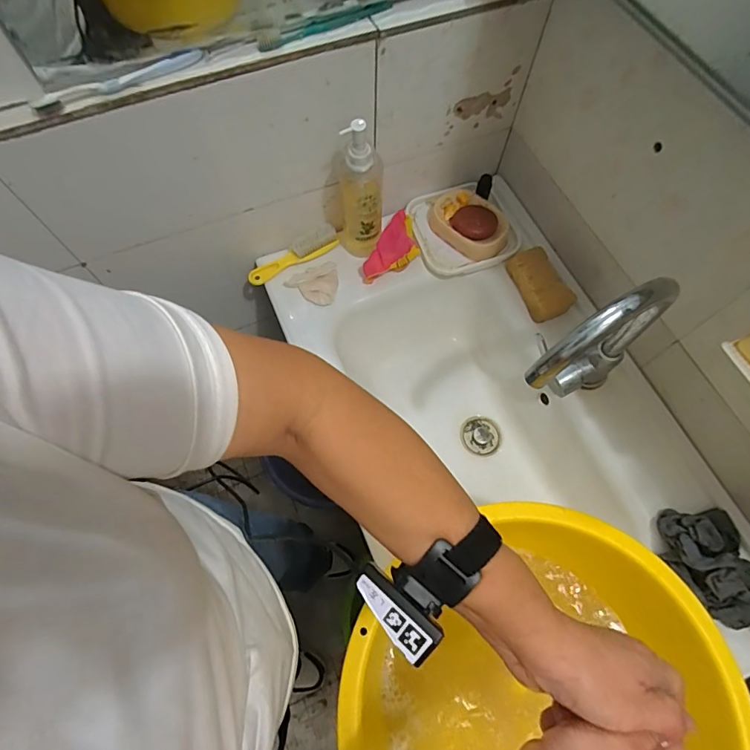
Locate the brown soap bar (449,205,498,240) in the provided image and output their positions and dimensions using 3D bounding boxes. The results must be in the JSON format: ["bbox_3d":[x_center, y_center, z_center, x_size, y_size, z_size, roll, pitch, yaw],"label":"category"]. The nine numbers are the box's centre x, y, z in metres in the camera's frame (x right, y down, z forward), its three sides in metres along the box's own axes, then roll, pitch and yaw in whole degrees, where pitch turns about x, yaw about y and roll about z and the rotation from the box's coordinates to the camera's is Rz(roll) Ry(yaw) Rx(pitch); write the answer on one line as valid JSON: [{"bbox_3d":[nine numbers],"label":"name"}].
[{"bbox_3d":[0.165,-0.254,0.746,0.072,0.019,0.058,10,68,4],"label":"brown soap bar"}]

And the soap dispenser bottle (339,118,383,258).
[{"bbox_3d":[-0.024,-0.260,0.669,0.067,0.258,0.066,-2,67,-1],"label":"soap dispenser bottle"}]

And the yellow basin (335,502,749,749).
[{"bbox_3d":[0.172,0.341,0.458,0.348,0.126,0.346,0,67,0],"label":"yellow basin"}]

